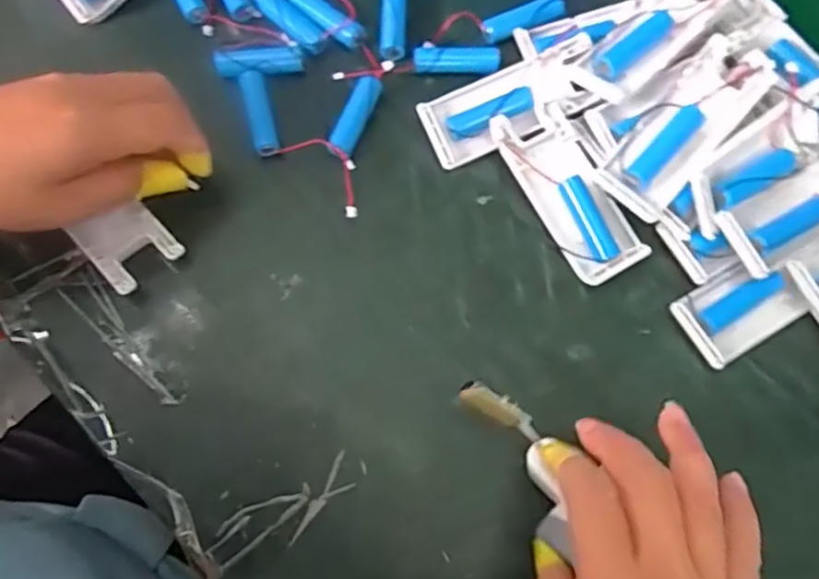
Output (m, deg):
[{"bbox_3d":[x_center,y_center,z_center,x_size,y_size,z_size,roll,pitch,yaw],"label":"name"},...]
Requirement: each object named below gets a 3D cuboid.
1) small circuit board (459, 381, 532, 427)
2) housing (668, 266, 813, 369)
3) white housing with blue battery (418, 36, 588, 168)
[{"bbox_3d":[0.038,0.051,0.293,0.034,0.012,0.004,33,33,-15],"label":"small circuit board"},{"bbox_3d":[0.175,0.010,0.350,0.063,0.011,0.040,-30,77,-9],"label":"housing"},{"bbox_3d":[0.057,-0.105,0.373,0.099,0.014,0.040,-21,75,-7],"label":"white housing with blue battery"}]

